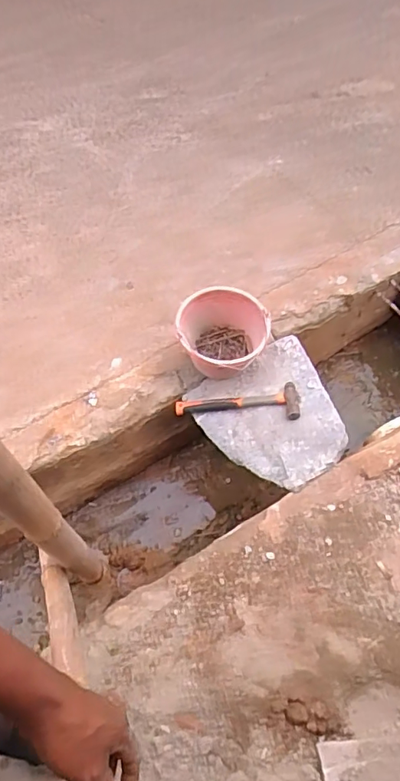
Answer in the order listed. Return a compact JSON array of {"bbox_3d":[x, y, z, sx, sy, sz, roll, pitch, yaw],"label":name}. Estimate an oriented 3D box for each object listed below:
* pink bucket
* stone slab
[{"bbox_3d":[0.061,-0.137,1.463,0.248,0.176,0.244,-1,60,1],"label":"pink bucket"},{"bbox_3d":[0.206,0.069,1.442,0.370,0.080,0.394,-28,63,-14],"label":"stone slab"}]

